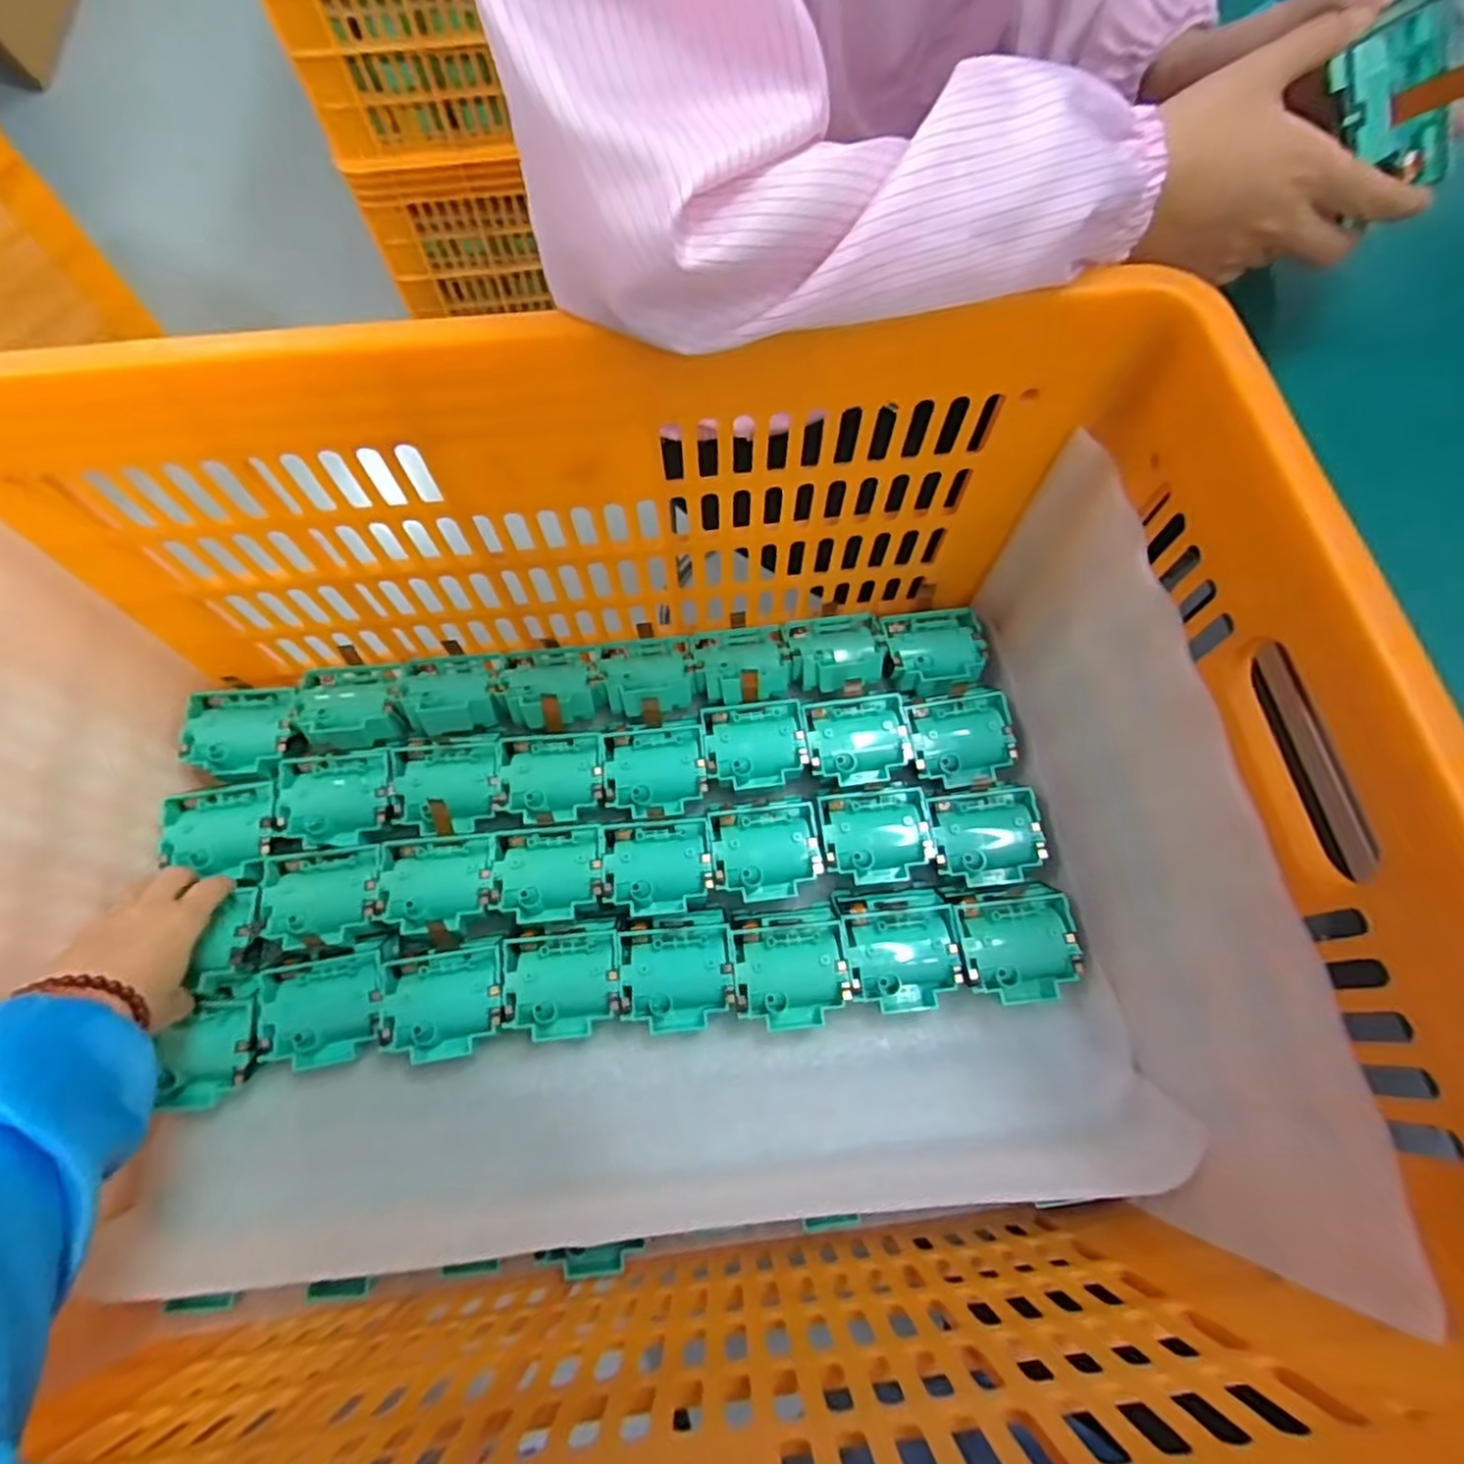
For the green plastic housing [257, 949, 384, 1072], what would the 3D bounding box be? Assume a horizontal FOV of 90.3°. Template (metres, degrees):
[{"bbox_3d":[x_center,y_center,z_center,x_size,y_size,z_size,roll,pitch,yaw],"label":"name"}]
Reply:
[{"bbox_3d":[-0.258,0.178,0.469,0.075,0.036,0.063,-13,69,-6],"label":"green plastic housing"}]

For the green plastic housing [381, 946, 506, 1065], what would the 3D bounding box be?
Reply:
[{"bbox_3d":[-0.181,0.174,0.468,0.071,0.034,0.064,-10,68,-5],"label":"green plastic housing"}]

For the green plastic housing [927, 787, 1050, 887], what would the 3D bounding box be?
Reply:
[{"bbox_3d":[0.173,0.072,0.497,0.068,0.025,0.063,-2,68,-1],"label":"green plastic housing"}]

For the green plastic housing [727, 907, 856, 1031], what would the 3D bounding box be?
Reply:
[{"bbox_3d":[0.037,0.154,0.478,0.072,0.021,0.074,-6,68,-3],"label":"green plastic housing"}]

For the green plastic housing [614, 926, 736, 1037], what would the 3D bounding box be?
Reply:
[{"bbox_3d":[-0.035,0.160,0.473,0.073,0.017,0.063,-5,68,-3],"label":"green plastic housing"}]

